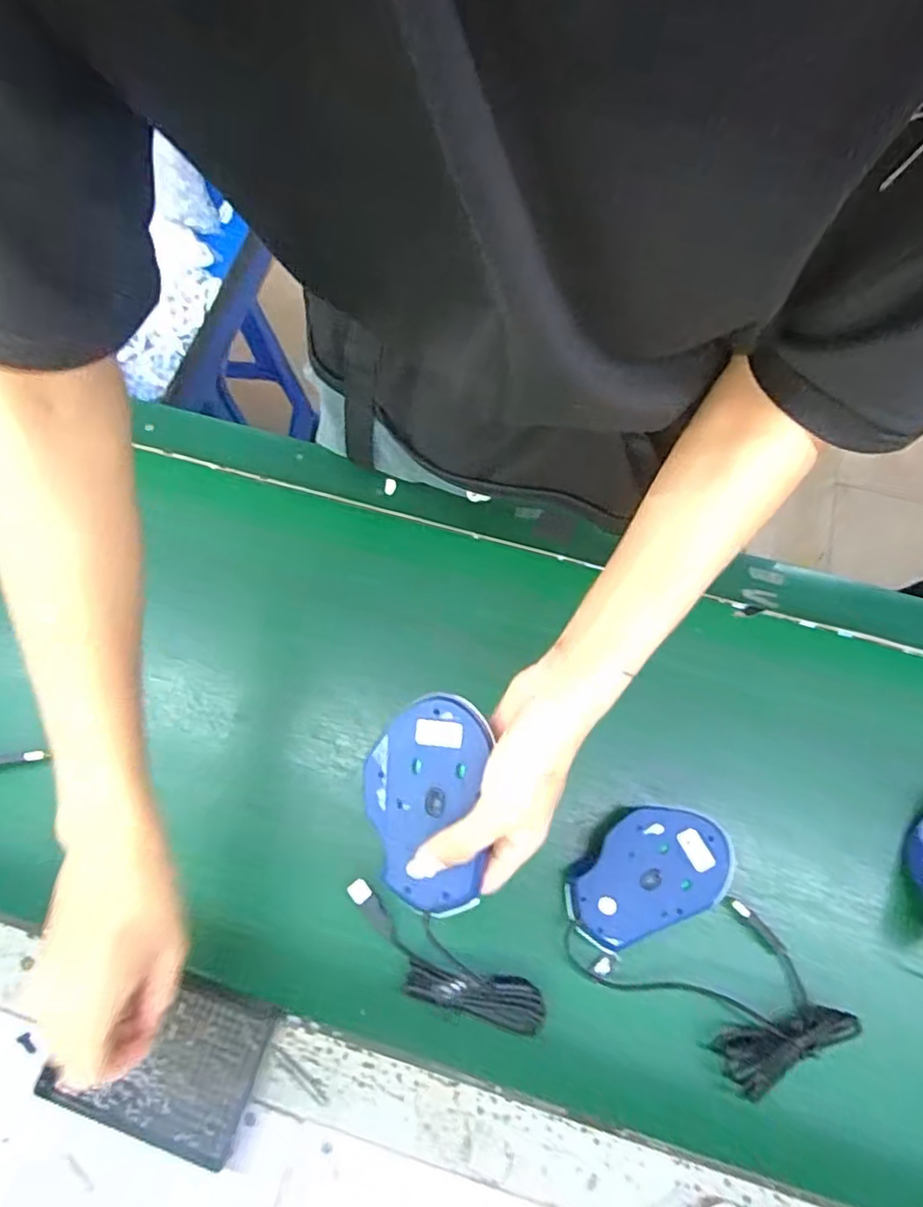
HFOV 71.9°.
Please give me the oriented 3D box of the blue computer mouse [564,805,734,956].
[{"bbox_3d":[0.132,0.196,0.466,0.118,0.045,0.074,-25,74,-5],"label":"blue computer mouse"}]

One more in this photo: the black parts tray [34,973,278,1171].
[{"bbox_3d":[-0.203,0.305,0.431,0.129,0.018,0.092,16,75,7],"label":"black parts tray"}]

